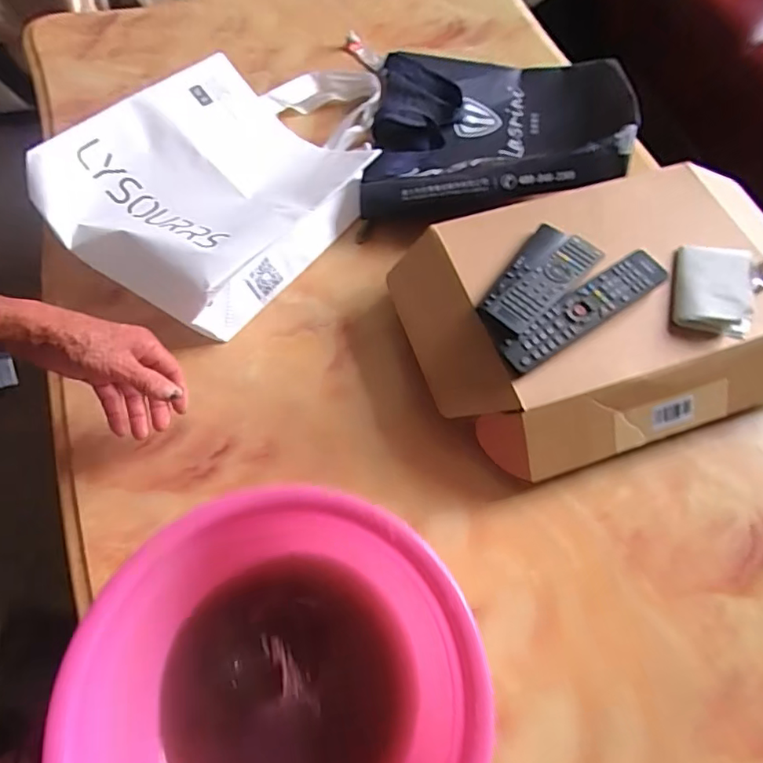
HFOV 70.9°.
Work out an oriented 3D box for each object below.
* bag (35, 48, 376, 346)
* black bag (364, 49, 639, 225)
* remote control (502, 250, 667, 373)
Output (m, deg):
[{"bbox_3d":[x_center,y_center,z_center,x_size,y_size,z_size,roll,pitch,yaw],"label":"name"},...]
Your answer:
[{"bbox_3d":[-0.185,-0.300,0.721,0.299,0.118,0.466,30,67,14],"label":"bag"},{"bbox_3d":[0.159,-0.371,0.757,0.334,0.117,0.363,8,64,4],"label":"black bag"},{"bbox_3d":[0.217,-0.078,0.568,0.205,0.017,0.043,-31,68,-14],"label":"remote control"}]

